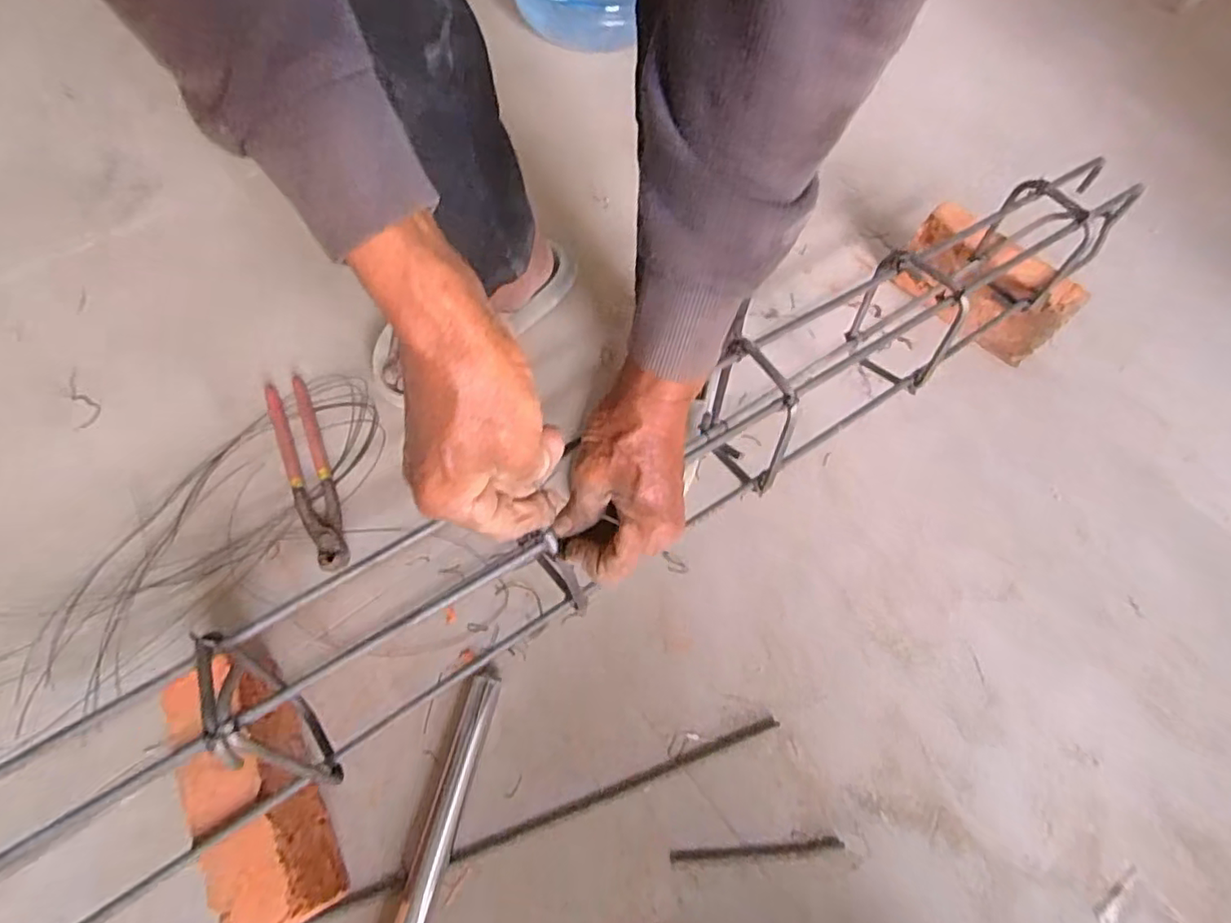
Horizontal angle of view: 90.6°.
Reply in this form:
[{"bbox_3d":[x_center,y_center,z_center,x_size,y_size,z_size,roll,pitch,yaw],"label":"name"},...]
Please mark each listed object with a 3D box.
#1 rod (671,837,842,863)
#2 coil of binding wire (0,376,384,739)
[{"bbox_3d":[0.115,0.319,0.498,0.139,0.010,0.009,-2,63,-5],"label":"rod"},{"bbox_3d":[-0.399,0.072,0.572,0.140,0.037,0.425,35,66,14],"label":"coil of binding wire"}]

